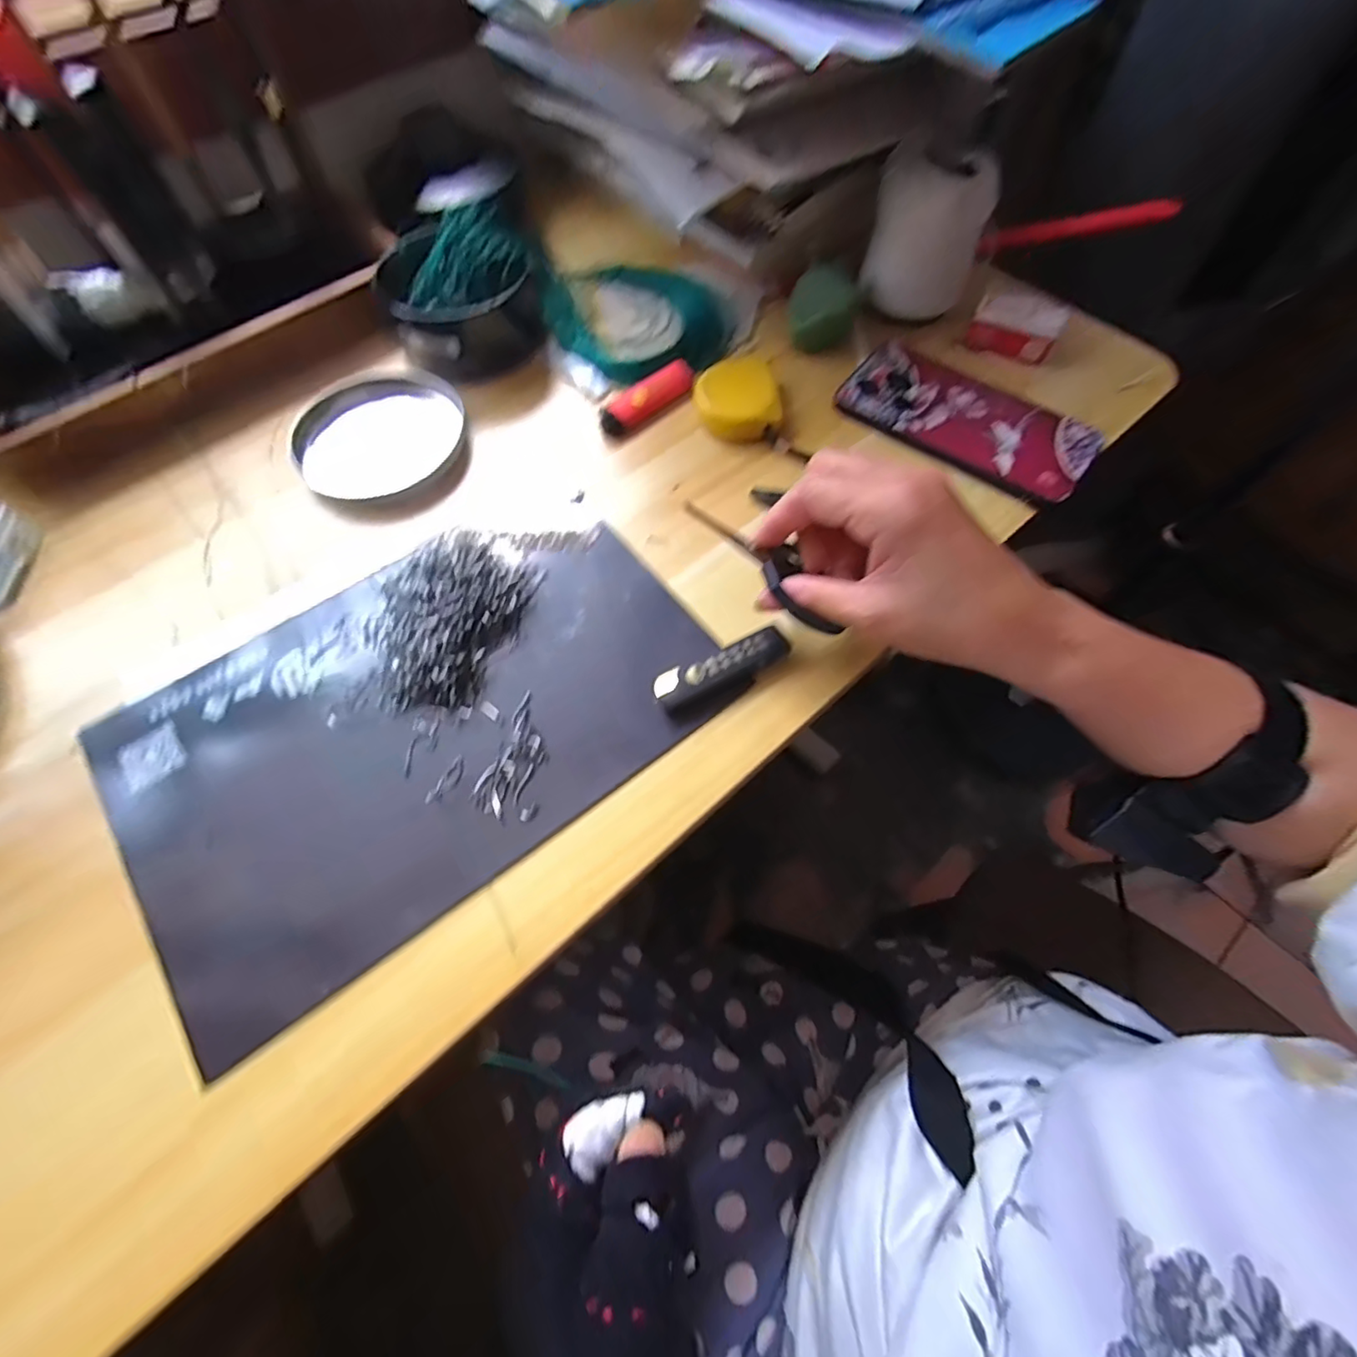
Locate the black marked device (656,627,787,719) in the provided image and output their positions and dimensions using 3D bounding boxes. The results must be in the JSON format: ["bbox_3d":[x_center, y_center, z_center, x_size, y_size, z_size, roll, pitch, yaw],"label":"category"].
[{"bbox_3d":[0.024,-0.005,0.334,0.076,0.013,0.019,-25,67,-12],"label":"black marked device"}]

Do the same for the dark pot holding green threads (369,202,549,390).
[{"bbox_3d":[-0.152,-0.278,0.450,0.113,0.064,0.093,-30,64,-14],"label":"dark pot holding green threads"}]

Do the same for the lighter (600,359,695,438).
[{"bbox_3d":[-0.019,-0.196,0.428,0.080,0.011,0.025,-39,71,-18],"label":"lighter"}]

